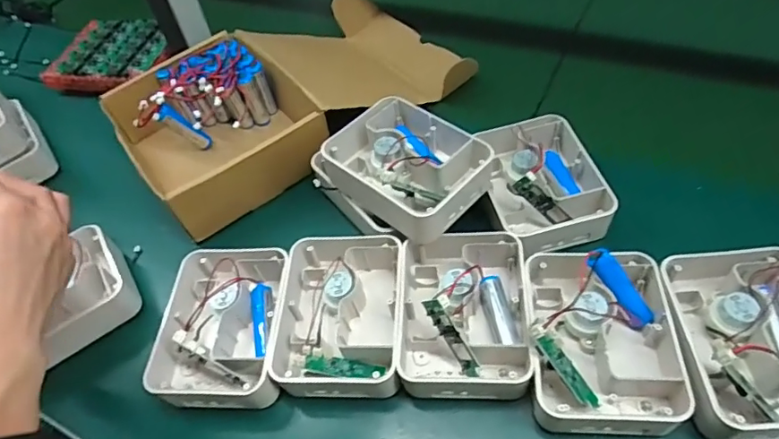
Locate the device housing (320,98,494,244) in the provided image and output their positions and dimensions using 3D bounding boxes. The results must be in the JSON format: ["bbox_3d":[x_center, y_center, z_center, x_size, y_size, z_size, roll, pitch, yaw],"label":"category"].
[{"bbox_3d":[0.016,-0.048,0.463,0.125,0.046,0.102,33,60,28],"label":"device housing"}]

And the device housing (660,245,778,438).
[{"bbox_3d":[0.256,0.085,0.374,0.104,0.048,0.135,-5,50,2],"label":"device housing"}]

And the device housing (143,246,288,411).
[{"bbox_3d":[-0.139,0.090,0.446,0.103,0.058,0.136,-1,50,5],"label":"device housing"}]

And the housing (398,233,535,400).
[{"bbox_3d":[0.058,0.072,0.417,0.098,0.050,0.134,0,50,6],"label":"housing"}]

